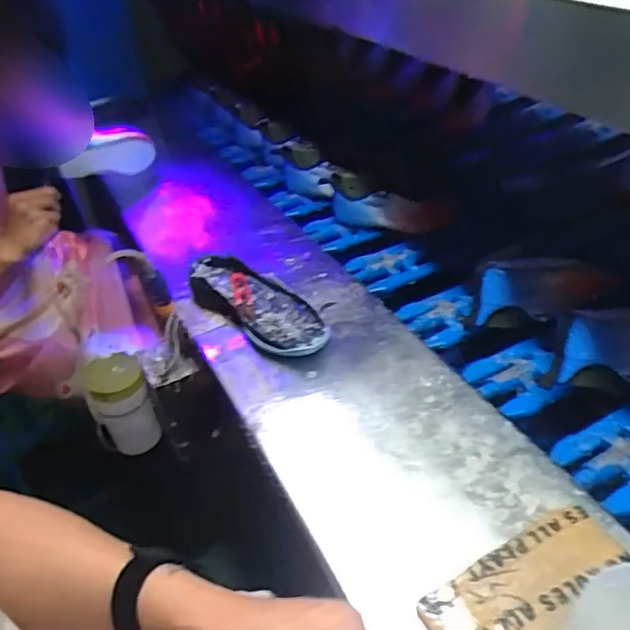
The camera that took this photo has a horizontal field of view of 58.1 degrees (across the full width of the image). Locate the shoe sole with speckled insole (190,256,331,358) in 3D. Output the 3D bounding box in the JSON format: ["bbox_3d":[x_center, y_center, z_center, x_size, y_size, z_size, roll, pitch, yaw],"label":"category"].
[{"bbox_3d":[-0.072,-0.014,0.744,0.093,0.045,0.231,-34,46,-27],"label":"shoe sole with speckled insole"}]

